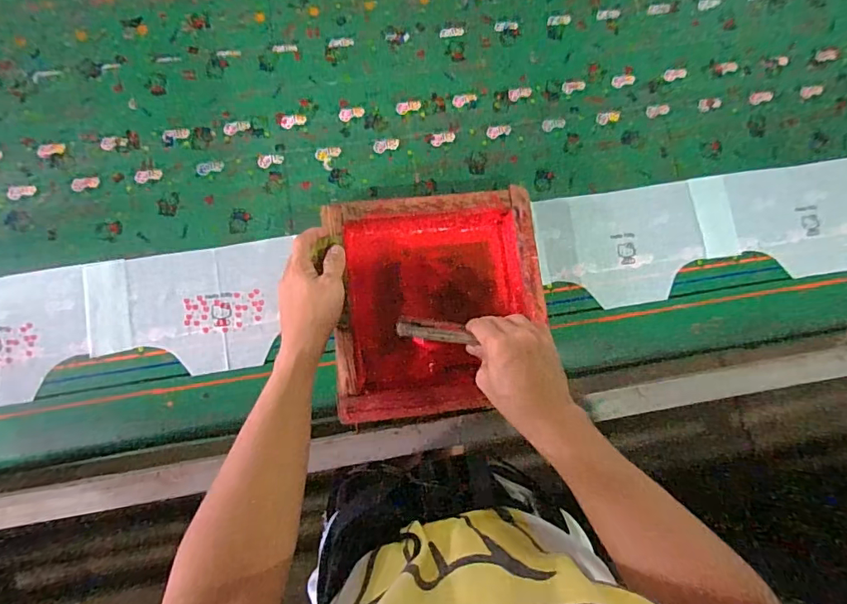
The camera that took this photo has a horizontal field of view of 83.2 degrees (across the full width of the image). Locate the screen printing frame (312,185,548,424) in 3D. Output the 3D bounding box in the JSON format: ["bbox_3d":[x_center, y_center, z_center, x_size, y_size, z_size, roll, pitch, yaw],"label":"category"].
[{"bbox_3d":[0.017,0.001,0.581,0.248,0.048,0.253,-7,84,-4],"label":"screen printing frame"}]

